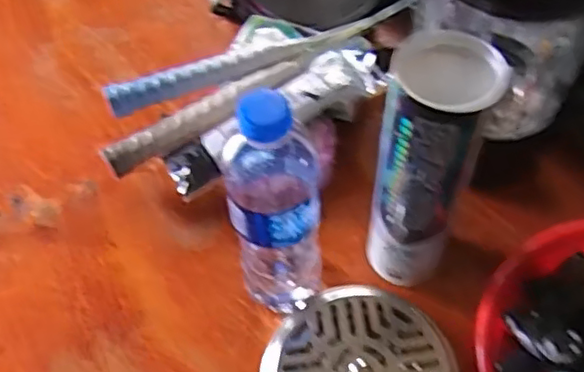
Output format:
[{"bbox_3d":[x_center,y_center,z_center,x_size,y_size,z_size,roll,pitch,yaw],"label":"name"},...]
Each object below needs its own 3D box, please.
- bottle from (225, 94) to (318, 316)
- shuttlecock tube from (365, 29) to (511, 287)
[{"bbox_3d":[-0.009,0.017,0.460,0.063,0.230,0.069,-1,56,2],"label":"bottle"},{"bbox_3d":[0.096,-0.008,0.467,0.060,0.223,0.066,-1,55,1],"label":"shuttlecock tube"}]

